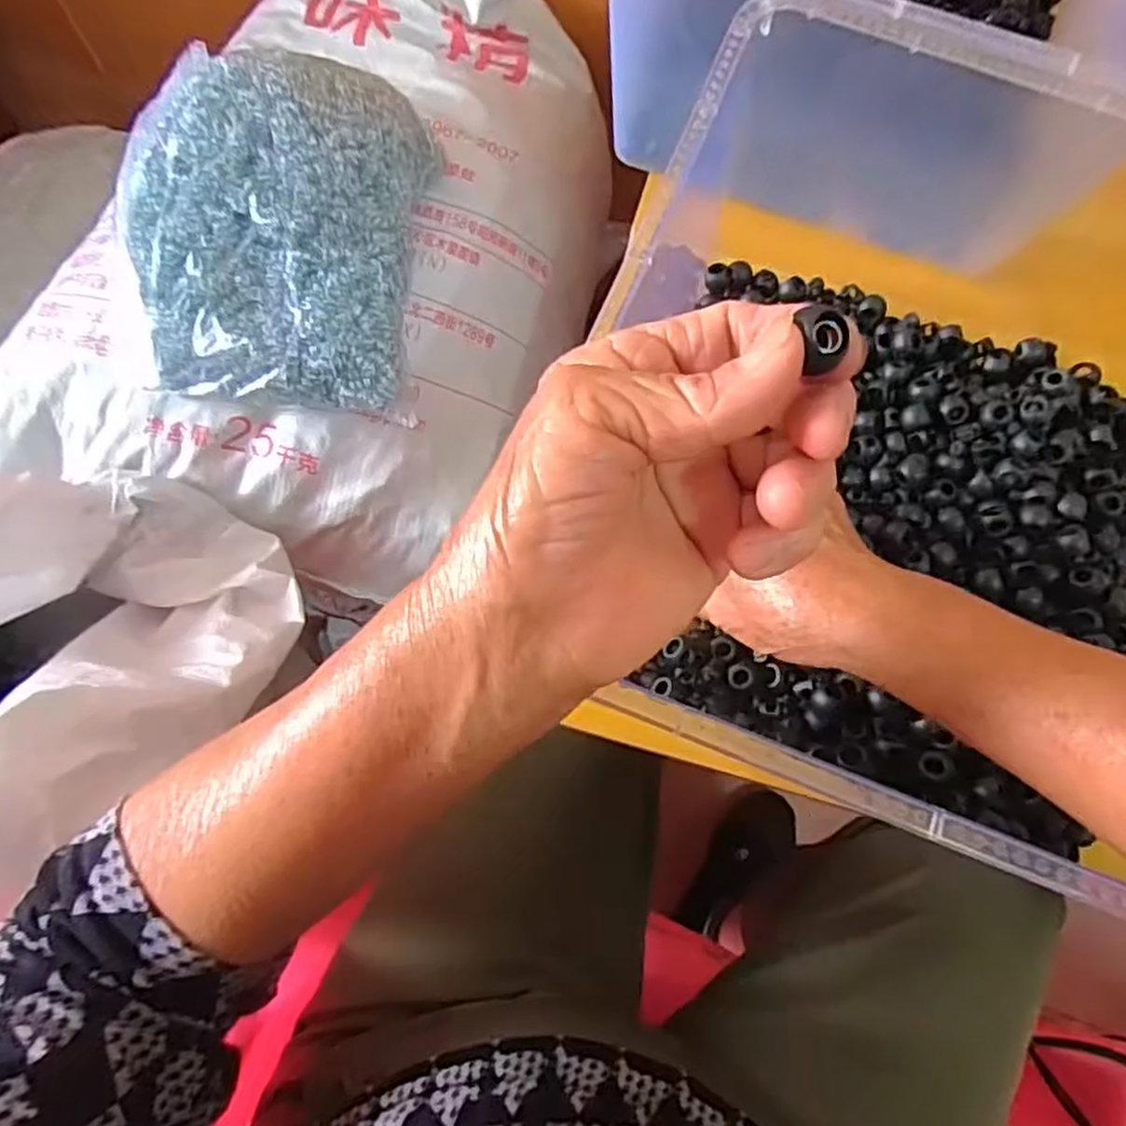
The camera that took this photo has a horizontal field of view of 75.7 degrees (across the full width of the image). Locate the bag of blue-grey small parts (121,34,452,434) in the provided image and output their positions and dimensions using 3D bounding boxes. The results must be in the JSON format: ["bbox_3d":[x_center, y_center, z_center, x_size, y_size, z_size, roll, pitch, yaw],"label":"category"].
[{"bbox_3d":[-0.176,-0.213,0.453,0.167,0.058,0.226,2,73,-2],"label":"bag of blue-grey small parts"}]

